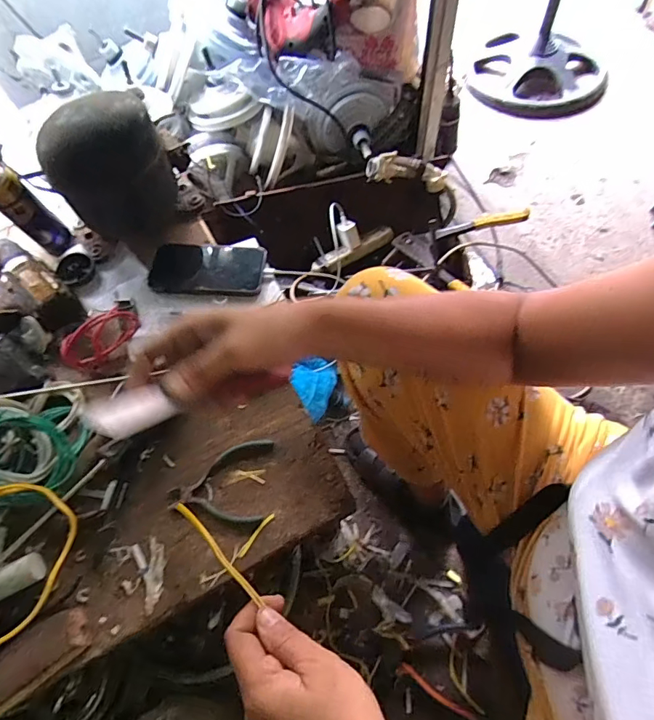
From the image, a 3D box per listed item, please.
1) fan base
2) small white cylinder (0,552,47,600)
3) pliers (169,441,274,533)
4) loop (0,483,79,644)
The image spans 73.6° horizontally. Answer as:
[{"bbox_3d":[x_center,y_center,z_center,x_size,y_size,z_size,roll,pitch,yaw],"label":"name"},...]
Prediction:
[{"bbox_3d":[0.644,-0.880,1.334,0.399,0.098,0.345,14,64,11],"label":"fan base"},{"bbox_3d":[-0.327,0.229,0.459,0.061,0.029,0.028,-29,64,-11],"label":"small white cylinder"},{"bbox_3d":[-0.122,0.142,0.503,0.105,0.012,0.098,0,62,4],"label":"pliers"},{"bbox_3d":[-0.346,0.202,0.435,0.142,0.045,0.162,8,63,8],"label":"loop"}]

